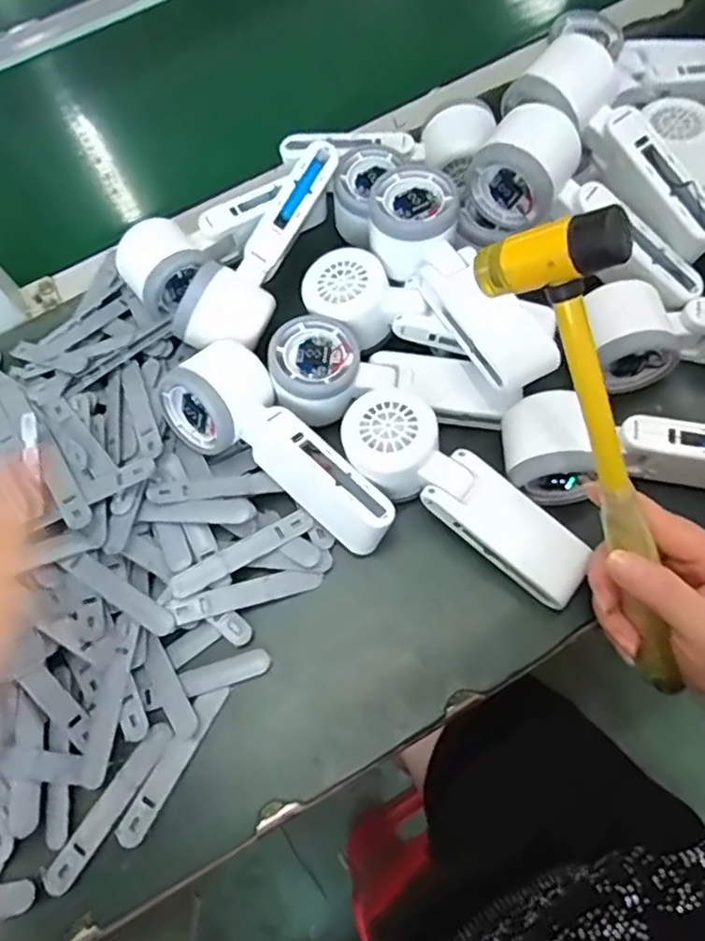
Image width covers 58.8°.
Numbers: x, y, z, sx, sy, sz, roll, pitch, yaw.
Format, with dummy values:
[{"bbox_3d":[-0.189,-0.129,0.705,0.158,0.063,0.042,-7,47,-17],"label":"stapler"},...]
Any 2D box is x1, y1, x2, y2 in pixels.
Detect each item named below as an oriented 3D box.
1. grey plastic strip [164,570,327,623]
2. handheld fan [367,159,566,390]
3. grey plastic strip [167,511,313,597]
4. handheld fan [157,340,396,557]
[{"bbox_3d":[-0.064,0.075,0.381,0.090,0.004,0.015,-12,79,-11],"label":"grey plastic strip"},{"bbox_3d":[0.071,-0.125,0.412,0.056,0.039,0.161,-39,94,-15],"label":"handheld fan"},{"bbox_3d":[-0.068,0.051,0.387,0.093,0.004,0.016,-29,78,-14],"label":"grey plastic strip"},{"bbox_3d":[-0.049,-0.009,0.390,0.067,0.063,0.167,-40,72,-12],"label":"handheld fan"}]

